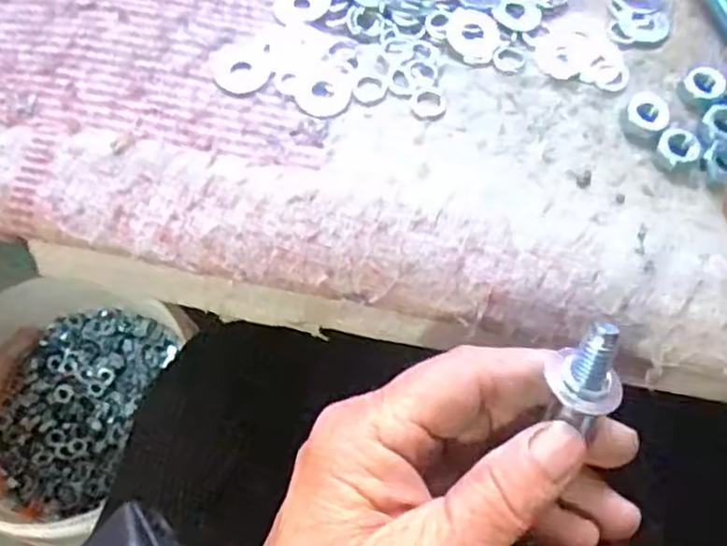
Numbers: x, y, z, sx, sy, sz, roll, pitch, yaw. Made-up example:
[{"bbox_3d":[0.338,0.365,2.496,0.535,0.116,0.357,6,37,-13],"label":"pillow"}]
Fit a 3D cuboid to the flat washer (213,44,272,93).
[{"bbox_3d":[-0.049,-0.082,0.273,0.022,0.004,0.026,1,68,1],"label":"flat washer"}]

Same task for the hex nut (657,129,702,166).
[{"bbox_3d":[0.121,-0.048,0.260,0.015,0.004,0.017,34,72,13],"label":"hex nut"}]

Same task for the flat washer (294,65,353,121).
[{"bbox_3d":[-0.016,-0.072,0.269,0.023,0.004,0.024,19,69,7],"label":"flat washer"}]

